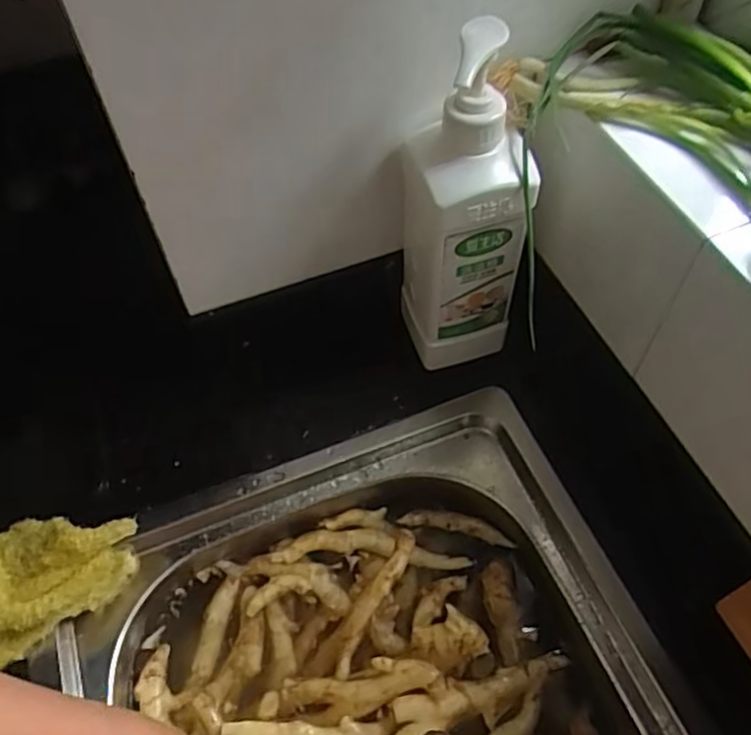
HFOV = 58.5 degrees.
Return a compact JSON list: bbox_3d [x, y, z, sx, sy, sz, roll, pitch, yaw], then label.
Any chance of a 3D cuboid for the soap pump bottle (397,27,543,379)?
[{"bbox_3d":[0.064,-0.110,0.493,0.087,0.270,0.069,-1,56,2],"label":"soap pump bottle"}]

